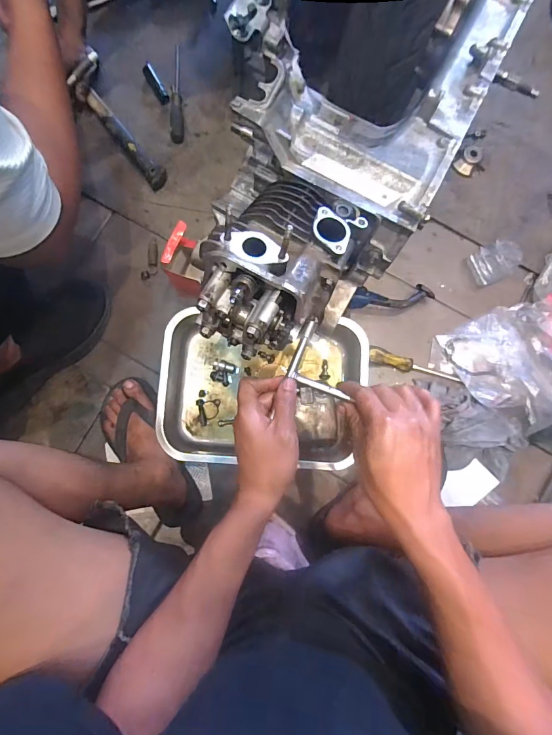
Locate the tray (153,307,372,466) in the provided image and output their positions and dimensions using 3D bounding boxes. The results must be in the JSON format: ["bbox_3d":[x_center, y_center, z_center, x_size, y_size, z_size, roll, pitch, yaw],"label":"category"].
[{"bbox_3d":[-0.019,0.040,0.641,0.344,0.077,0.244,2,83,-1],"label":"tray"}]

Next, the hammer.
[{"bbox_3d":[-0.319,-0.475,0.709,0.086,0.058,0.294,-31,85,-4],"label":"hammer"}]

